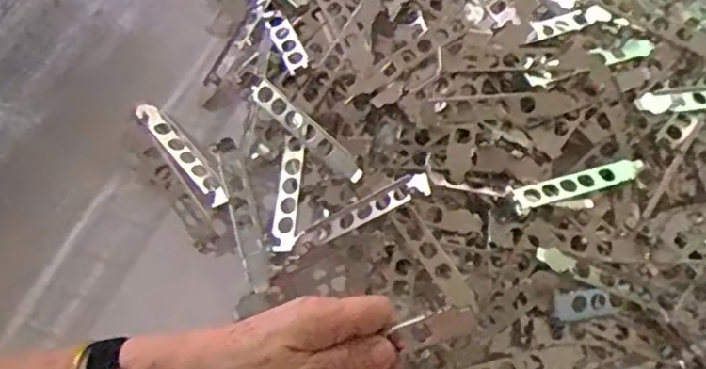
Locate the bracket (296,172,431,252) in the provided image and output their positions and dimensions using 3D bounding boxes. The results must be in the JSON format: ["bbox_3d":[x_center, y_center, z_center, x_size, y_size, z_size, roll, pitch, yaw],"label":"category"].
[{"bbox_3d":[0.006,0.020,0.473,0.108,0.015,0.021,-29,70,22],"label":"bracket"}]

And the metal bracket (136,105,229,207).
[{"bbox_3d":[-0.132,-0.024,0.512,0.016,0.012,0.106,-38,75,-14],"label":"metal bracket"}]

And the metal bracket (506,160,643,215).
[{"bbox_3d":[0.167,-0.001,0.490,0.118,0.008,0.019,-14,70,-20],"label":"metal bracket"}]

